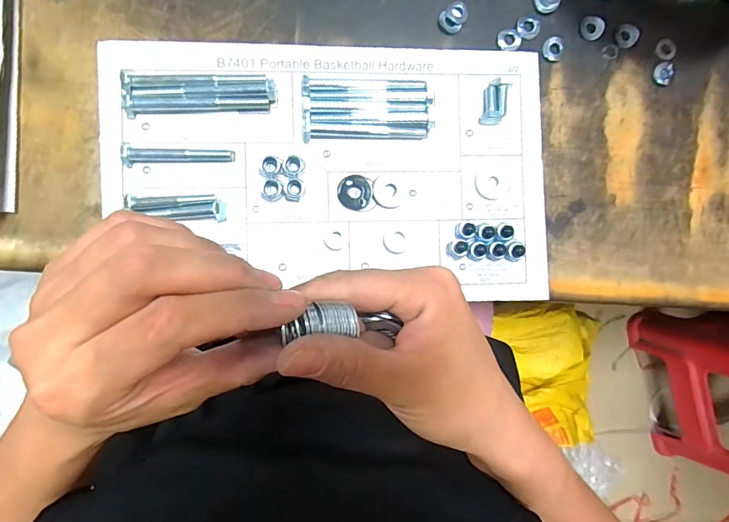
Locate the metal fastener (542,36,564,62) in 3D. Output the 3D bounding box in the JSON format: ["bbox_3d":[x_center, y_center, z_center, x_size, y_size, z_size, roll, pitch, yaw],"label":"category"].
[{"bbox_3d":[0.174,-0.196,0.383,0.018,0.005,0.021,-5,90,-5],"label":"metal fastener"}]

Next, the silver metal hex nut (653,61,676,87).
[{"bbox_3d":[0.283,-0.178,0.392,0.018,0.004,0.023,21,88,-4],"label":"silver metal hex nut"}]

